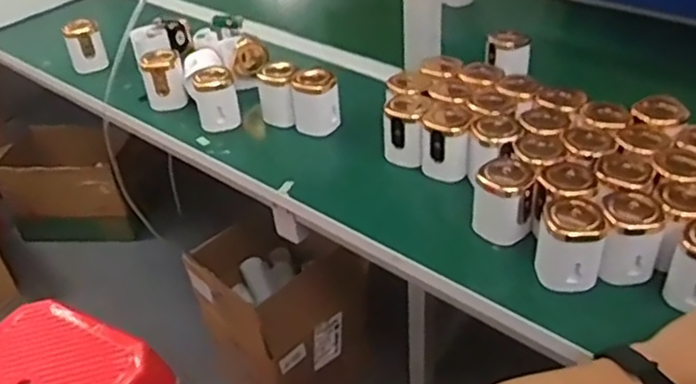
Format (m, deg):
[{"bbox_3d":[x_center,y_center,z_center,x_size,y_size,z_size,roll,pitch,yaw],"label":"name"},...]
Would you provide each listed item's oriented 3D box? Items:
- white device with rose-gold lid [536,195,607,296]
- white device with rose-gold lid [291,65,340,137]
[{"bbox_3d":[0.207,0.046,0.615,0.056,0.069,0.062,6,38,15],"label":"white device with rose-gold lid"},{"bbox_3d":[-0.041,-0.119,0.860,0.057,0.072,0.051,-4,37,2],"label":"white device with rose-gold lid"}]

